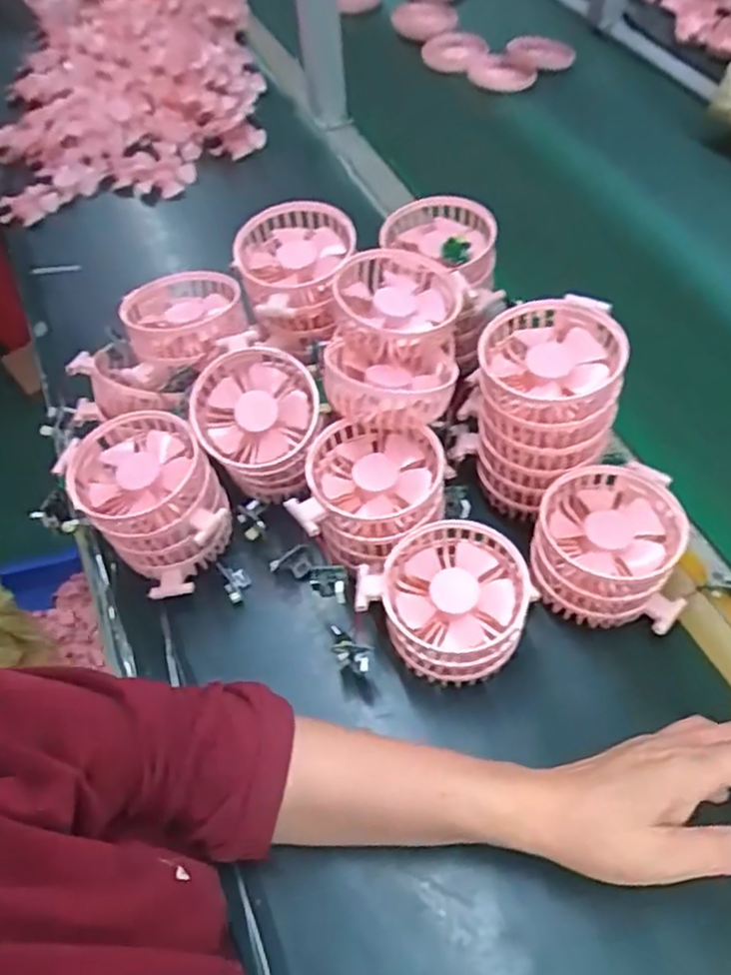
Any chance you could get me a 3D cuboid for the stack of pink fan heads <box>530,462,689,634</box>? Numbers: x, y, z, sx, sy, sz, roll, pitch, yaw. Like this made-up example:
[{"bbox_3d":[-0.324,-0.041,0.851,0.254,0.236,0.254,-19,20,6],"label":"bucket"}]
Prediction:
[{"bbox_3d":[0.166,0.041,0.491,0.099,0.069,0.098,4,55,7],"label":"stack of pink fan heads"}]

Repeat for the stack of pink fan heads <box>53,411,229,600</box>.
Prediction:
[{"bbox_3d":[-0.155,0.012,0.524,0.091,0.083,0.111,-33,59,-18],"label":"stack of pink fan heads"}]

